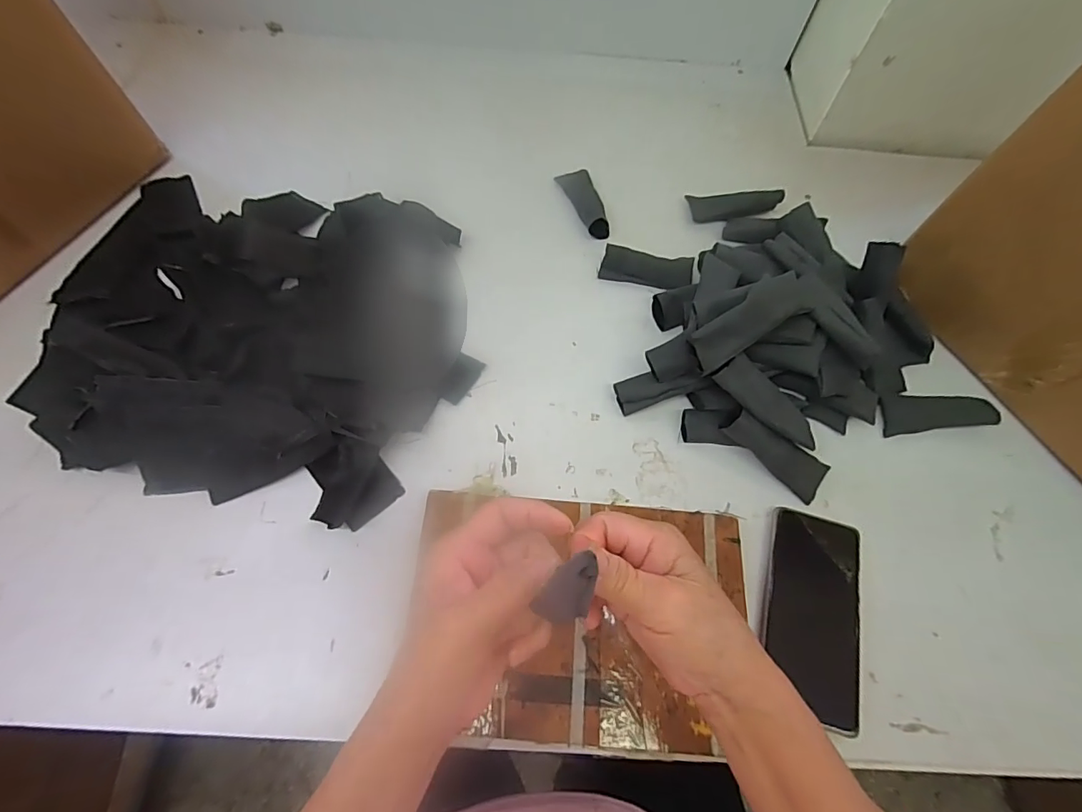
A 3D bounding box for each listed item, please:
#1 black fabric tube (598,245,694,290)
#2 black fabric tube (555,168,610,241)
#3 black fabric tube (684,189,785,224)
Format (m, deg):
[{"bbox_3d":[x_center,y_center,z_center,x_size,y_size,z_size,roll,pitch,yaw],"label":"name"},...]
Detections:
[{"bbox_3d":[0.118,-0.151,0.535,0.099,0.027,0.033,10,65,3],"label":"black fabric tube"},{"bbox_3d":[0.053,-0.247,0.580,0.038,0.021,0.107,-14,66,-8],"label":"black fabric tube"},{"bbox_3d":[0.232,-0.238,0.579,0.105,0.016,0.038,0,75,11],"label":"black fabric tube"}]

